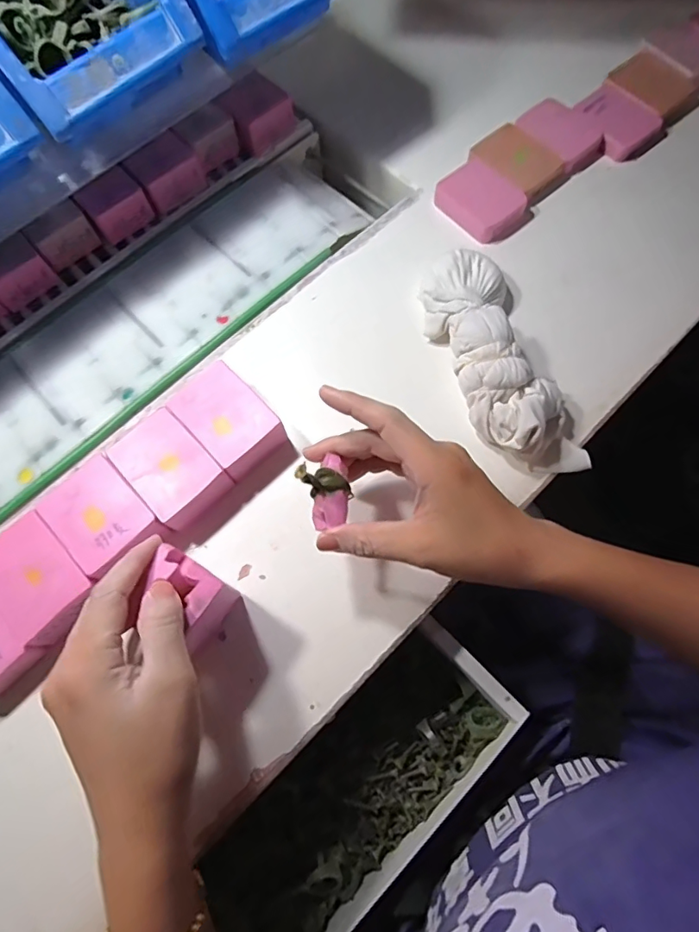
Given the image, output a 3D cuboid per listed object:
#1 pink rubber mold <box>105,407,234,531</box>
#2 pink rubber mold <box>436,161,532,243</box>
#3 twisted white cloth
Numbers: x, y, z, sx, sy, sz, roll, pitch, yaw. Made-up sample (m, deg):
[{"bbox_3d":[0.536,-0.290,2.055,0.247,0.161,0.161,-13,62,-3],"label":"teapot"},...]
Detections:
[{"bbox_3d":[-0.124,0.005,0.356,0.052,0.030,0.080,-40,74,-11],"label":"pink rubber mold"},{"bbox_3d":[0.118,-0.235,0.446,0.059,0.019,0.075,-41,74,-12],"label":"pink rubber mold"},{"bbox_3d":[0.108,-0.080,0.374,0.067,0.049,0.186,-19,71,-5],"label":"twisted white cloth"}]

